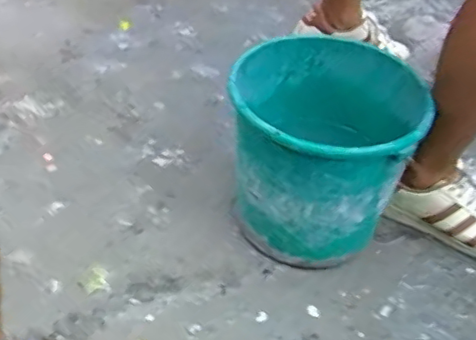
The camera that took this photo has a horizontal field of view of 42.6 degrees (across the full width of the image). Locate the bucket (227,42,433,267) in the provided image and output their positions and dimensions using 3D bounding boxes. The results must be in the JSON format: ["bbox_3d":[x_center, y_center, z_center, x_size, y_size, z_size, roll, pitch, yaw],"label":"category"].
[{"bbox_3d":[0.115,-0.015,0.929,0.255,0.268,0.258,3,42,-3],"label":"bucket"}]

